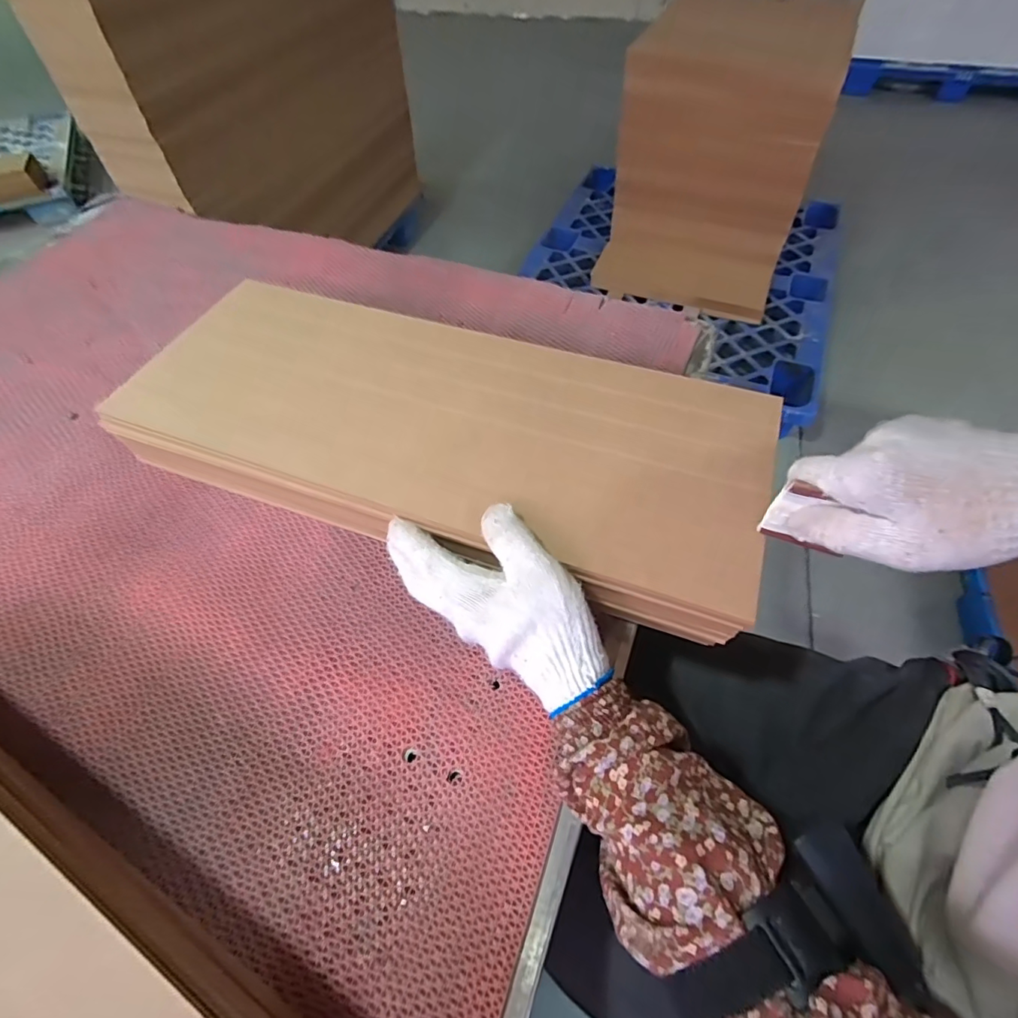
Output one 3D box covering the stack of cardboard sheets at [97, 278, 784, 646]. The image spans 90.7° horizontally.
[{"bbox_3d":[-0.061,-0.071,0.419,0.514,0.033,0.218,17,56,13],"label":"stack of cardboard sheets"}]

